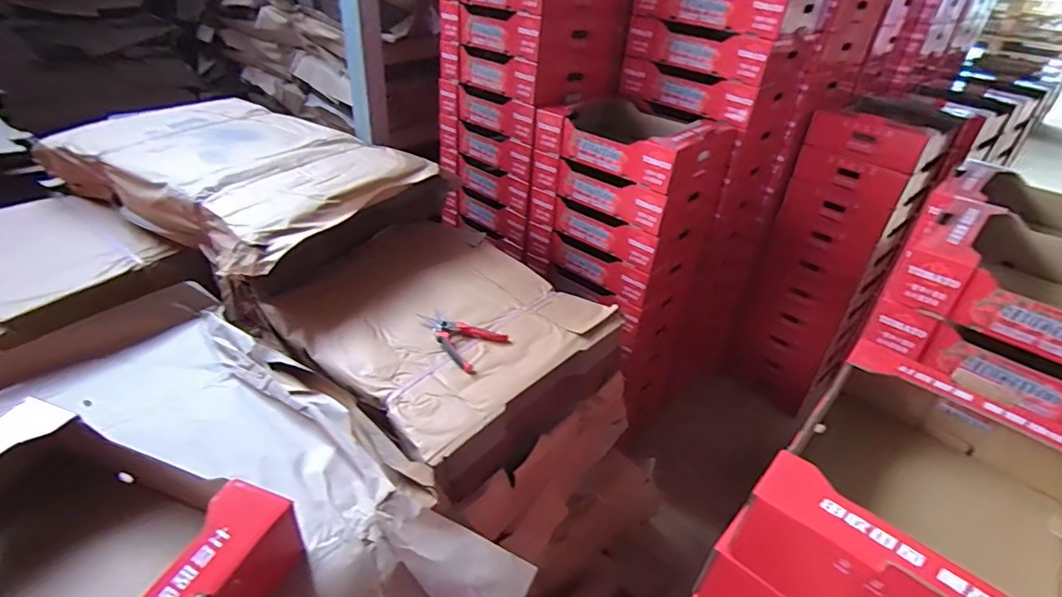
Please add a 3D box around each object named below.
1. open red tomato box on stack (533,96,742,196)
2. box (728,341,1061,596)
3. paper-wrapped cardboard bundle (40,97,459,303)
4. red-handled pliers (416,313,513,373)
[{"bbox_3d":[0.280,-0.418,1.373,0.406,0.124,0.367,31,43,33],"label":"open red tomato box on stack"},{"bbox_3d":[0.464,0.235,0.609,0.289,0.140,0.423,32,43,33],"label":"box"},{"bbox_3d":[-0.689,-0.324,1.315,0.802,0.189,0.609,20,38,22],"label":"paper-wrapped cardboard bundle"},{"bbox_3d":[-0.120,0.065,1.007,0.118,0.026,0.165,-24,44,-34],"label":"red-handled pliers"}]

